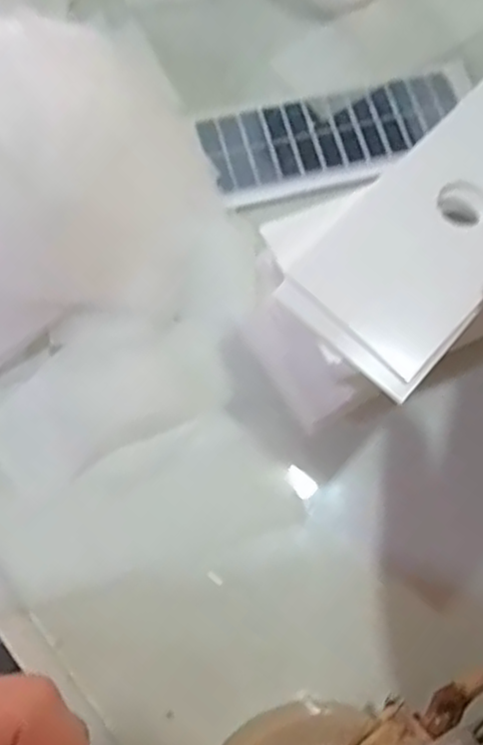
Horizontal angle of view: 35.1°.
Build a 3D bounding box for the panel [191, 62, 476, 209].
[{"bbox_3d":[0.049,-0.112,0.358,0.129,0.004,0.046,-15,74,-7],"label":"panel"}]

